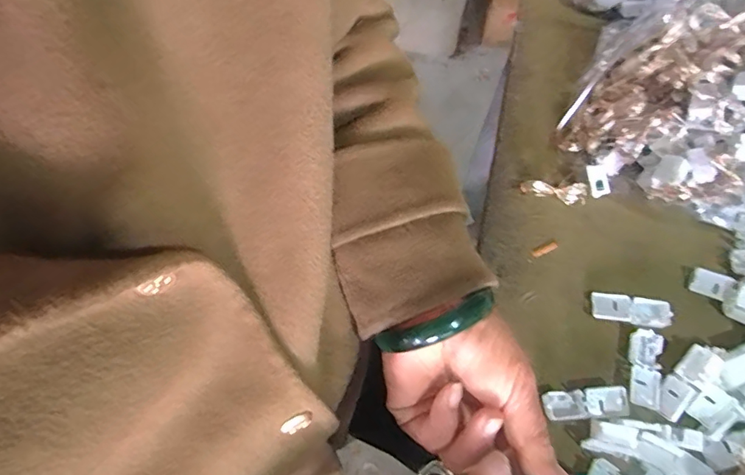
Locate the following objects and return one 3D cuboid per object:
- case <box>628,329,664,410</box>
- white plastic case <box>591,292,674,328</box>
[{"bbox_3d":[0.197,0.094,0.353,0.022,0.005,0.054,17,65,8],"label":"case"},{"bbox_3d":[0.196,0.055,0.371,0.055,0.013,0.021,11,65,5],"label":"white plastic case"}]

